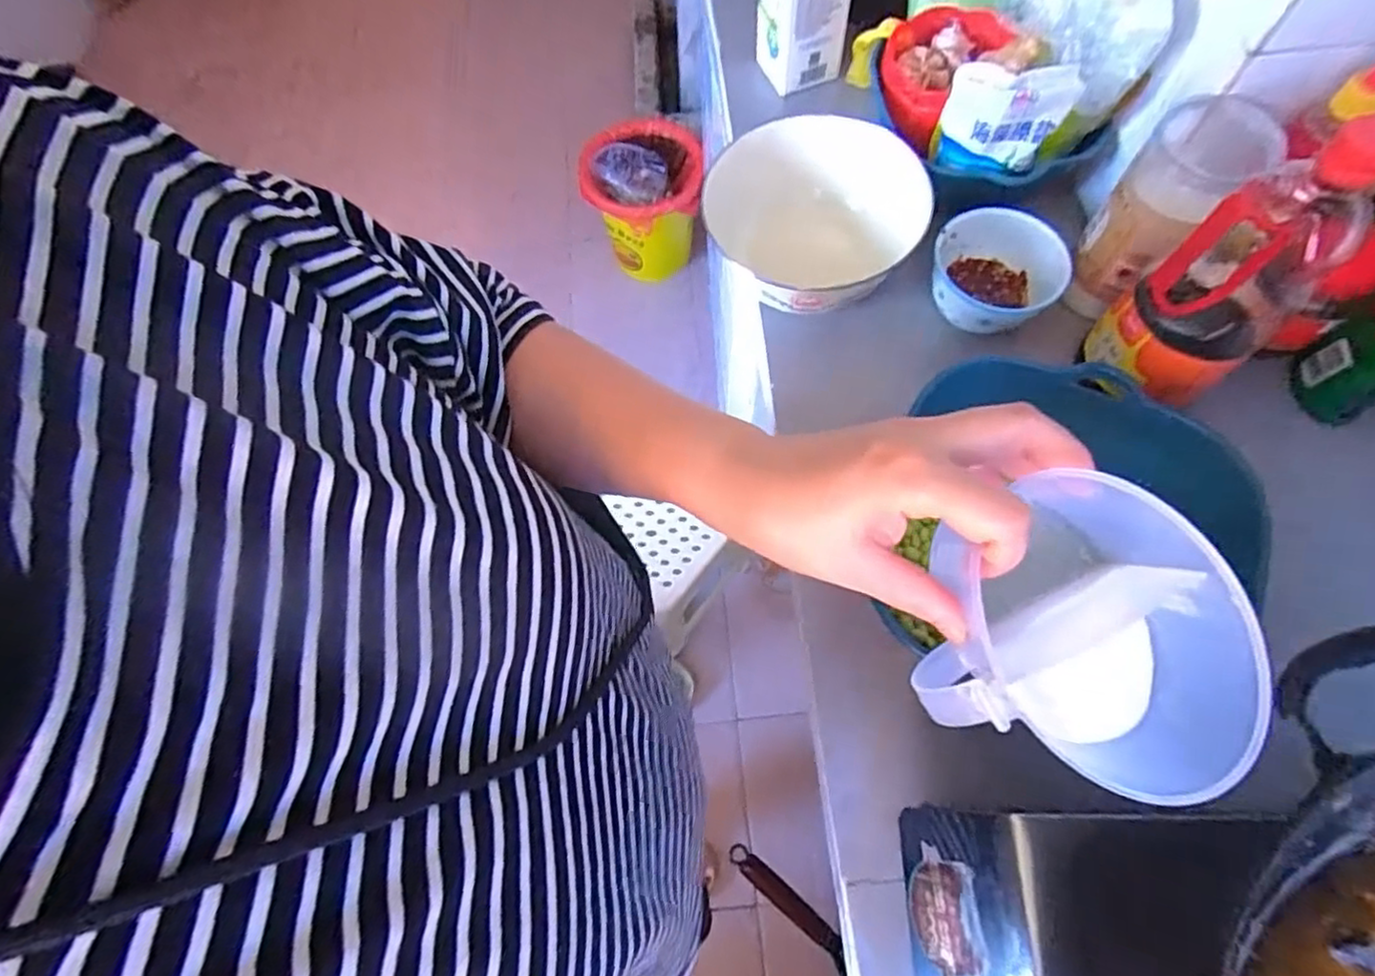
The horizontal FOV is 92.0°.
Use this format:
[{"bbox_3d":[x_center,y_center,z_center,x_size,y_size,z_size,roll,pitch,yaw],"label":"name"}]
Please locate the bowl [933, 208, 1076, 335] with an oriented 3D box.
[{"bbox_3d":[0.285,-0.199,0.619,0.112,0.061,0.108,-1,68,3],"label":"bowl"}]

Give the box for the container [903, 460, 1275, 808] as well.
[{"bbox_3d":[0.160,0.061,0.287,0.105,0.106,0.121,7,69,6],"label":"container"}]

